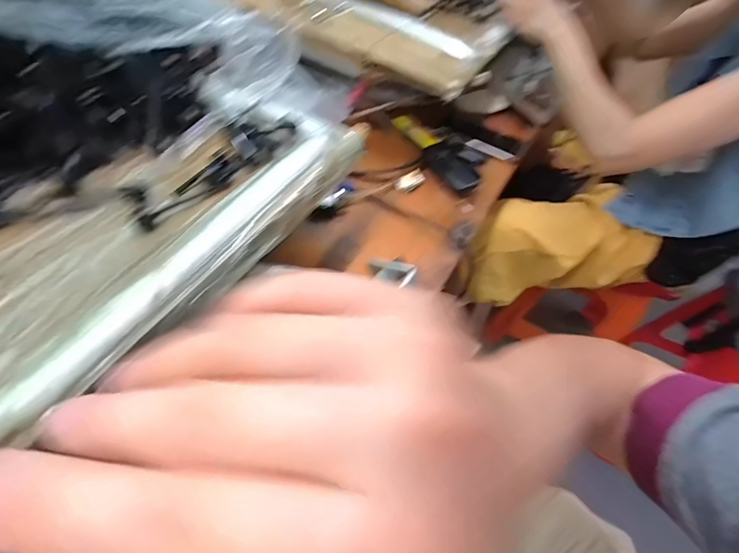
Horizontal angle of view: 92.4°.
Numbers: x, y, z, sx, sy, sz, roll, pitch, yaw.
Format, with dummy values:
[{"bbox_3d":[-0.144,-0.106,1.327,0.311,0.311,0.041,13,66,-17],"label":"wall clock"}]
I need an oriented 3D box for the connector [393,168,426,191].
[{"bbox_3d":[0.064,-0.149,0.550,0.054,0.010,0.024,-32,61,-26],"label":"connector"}]

